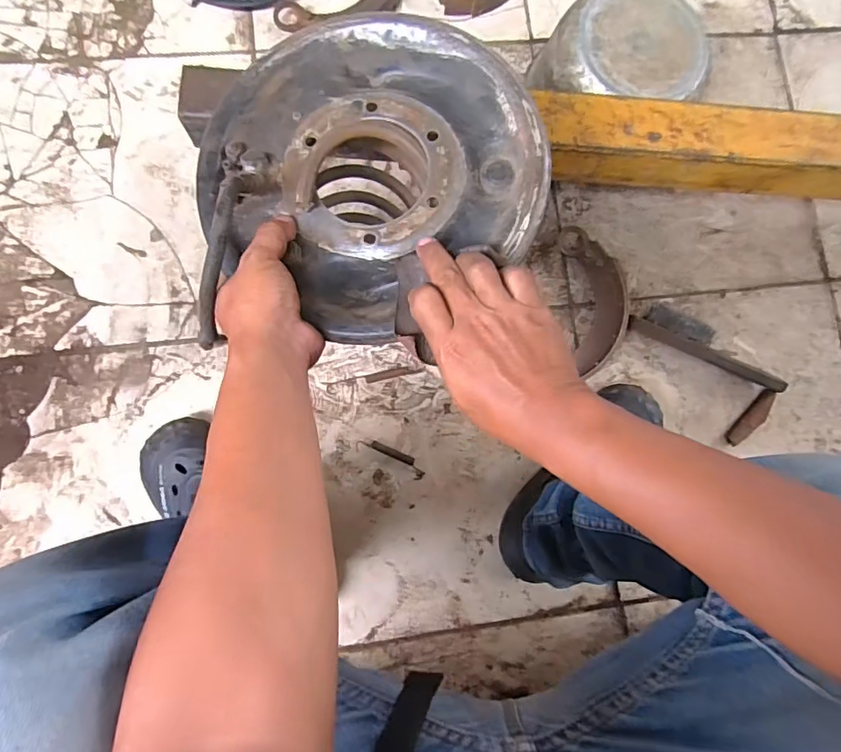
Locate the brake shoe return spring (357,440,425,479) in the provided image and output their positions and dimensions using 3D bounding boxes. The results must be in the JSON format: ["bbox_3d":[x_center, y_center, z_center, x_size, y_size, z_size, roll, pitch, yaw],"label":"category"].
[{"bbox_3d":[-0.038,0.106,0.683,0.096,0.008,0.023,26,83,-3],"label":"brake shoe return spring"}]

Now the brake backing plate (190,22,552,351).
[{"bbox_3d":[-0.041,-0.158,0.400,0.257,0.056,0.256,0,85,-5],"label":"brake backing plate"}]

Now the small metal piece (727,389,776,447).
[{"bbox_3d":[0.472,0.062,0.737,0.029,0.013,0.097,44,83,-1],"label":"small metal piece"}]

